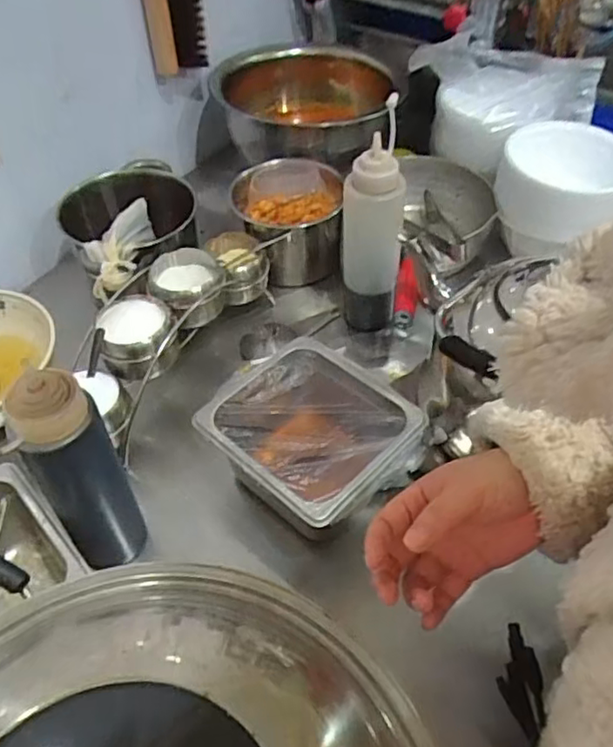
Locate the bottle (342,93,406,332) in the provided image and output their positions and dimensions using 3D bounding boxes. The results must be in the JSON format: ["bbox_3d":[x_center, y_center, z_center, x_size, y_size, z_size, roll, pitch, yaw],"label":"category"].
[{"bbox_3d":[0.078,-0.156,0.727,0.068,0.244,0.069,1,49,3],"label":"bottle"}]

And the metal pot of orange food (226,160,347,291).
[{"bbox_3d":[-0.025,-0.214,0.866,0.147,0.108,0.161,-1,49,1],"label":"metal pot of orange food"}]

